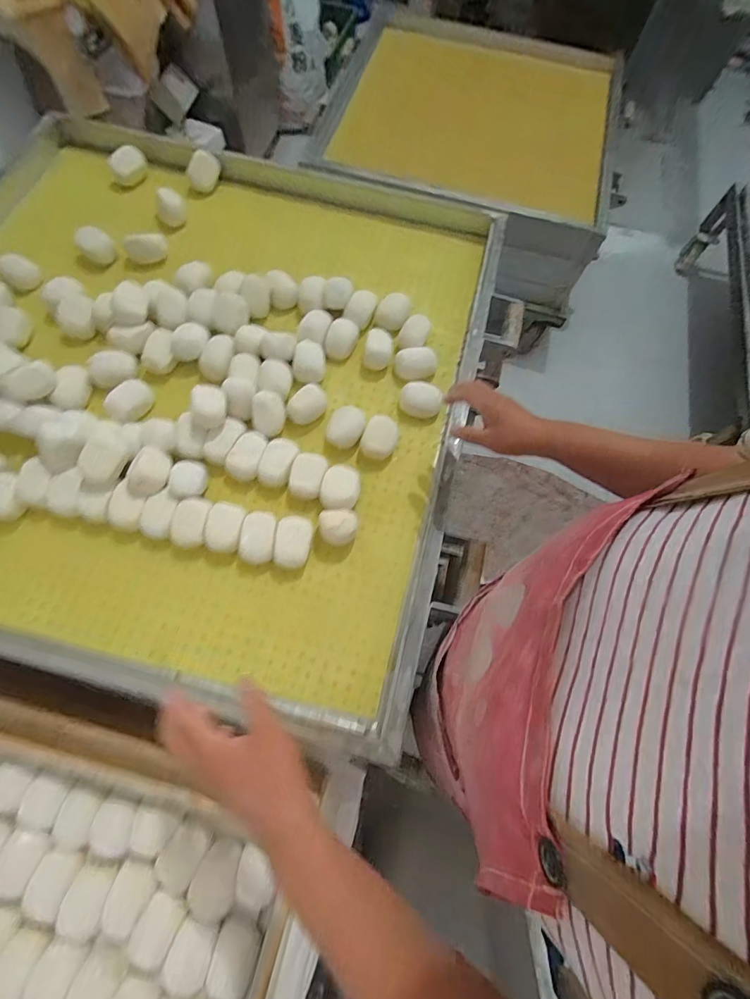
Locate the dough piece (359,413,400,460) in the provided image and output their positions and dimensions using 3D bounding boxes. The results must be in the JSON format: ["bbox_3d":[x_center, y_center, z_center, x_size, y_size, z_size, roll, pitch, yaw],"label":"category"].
[{"bbox_3d":[0.009,-0.106,0.694,0.057,0.029,0.066,18,69,5],"label":"dough piece"}]

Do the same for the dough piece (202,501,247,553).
[{"bbox_3d":[-0.223,0.042,0.614,0.051,0.034,0.072,13,69,3],"label":"dough piece"}]

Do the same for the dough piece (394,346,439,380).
[{"bbox_3d":[0.074,-0.245,0.734,0.076,0.032,0.048,1,69,-2],"label":"dough piece"}]

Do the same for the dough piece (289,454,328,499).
[{"bbox_3d":[-0.105,-0.037,0.650,0.050,0.036,0.075,17,75,2],"label":"dough piece"}]

